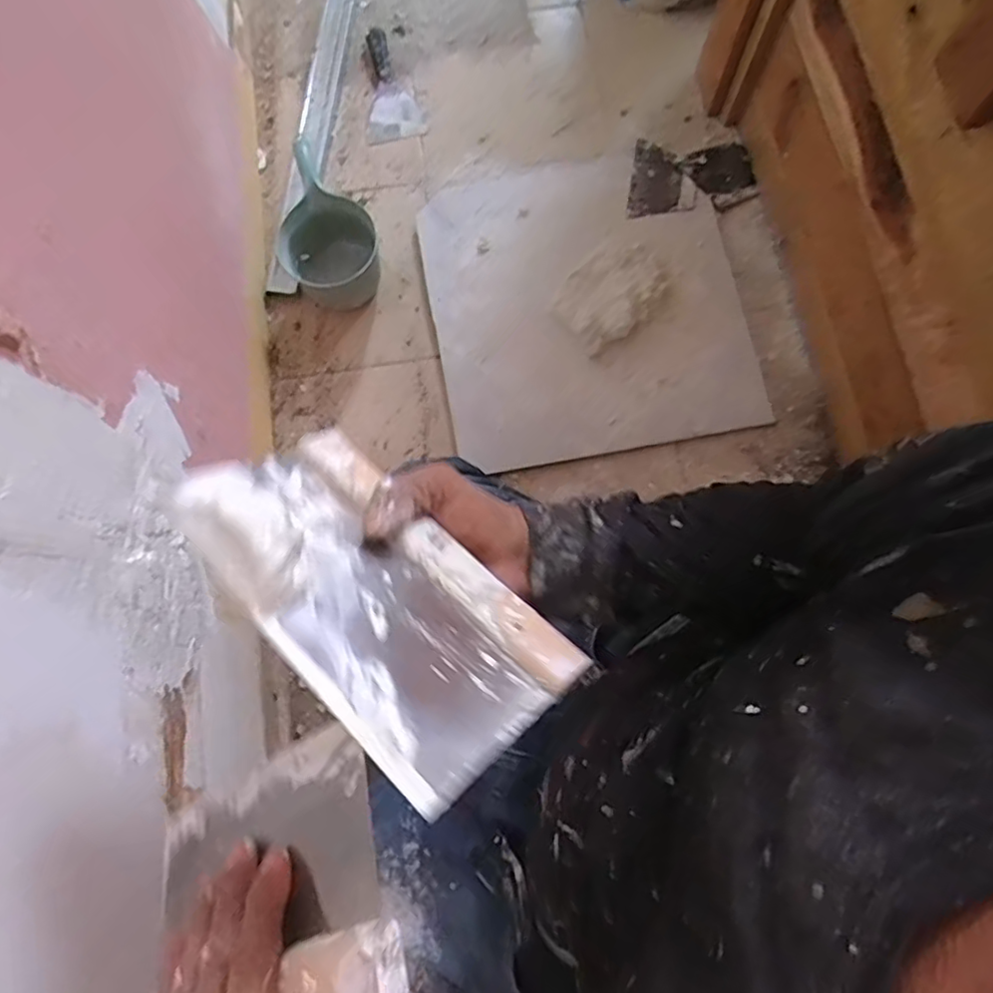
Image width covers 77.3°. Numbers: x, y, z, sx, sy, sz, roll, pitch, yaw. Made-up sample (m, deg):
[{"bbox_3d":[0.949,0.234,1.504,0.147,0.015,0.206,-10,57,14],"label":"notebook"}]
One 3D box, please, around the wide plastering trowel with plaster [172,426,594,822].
[{"bbox_3d":[-0.059,0.037,0.294,0.197,0.035,0.115,38,38,21],"label":"wide plastering trowel with plaster"}]

